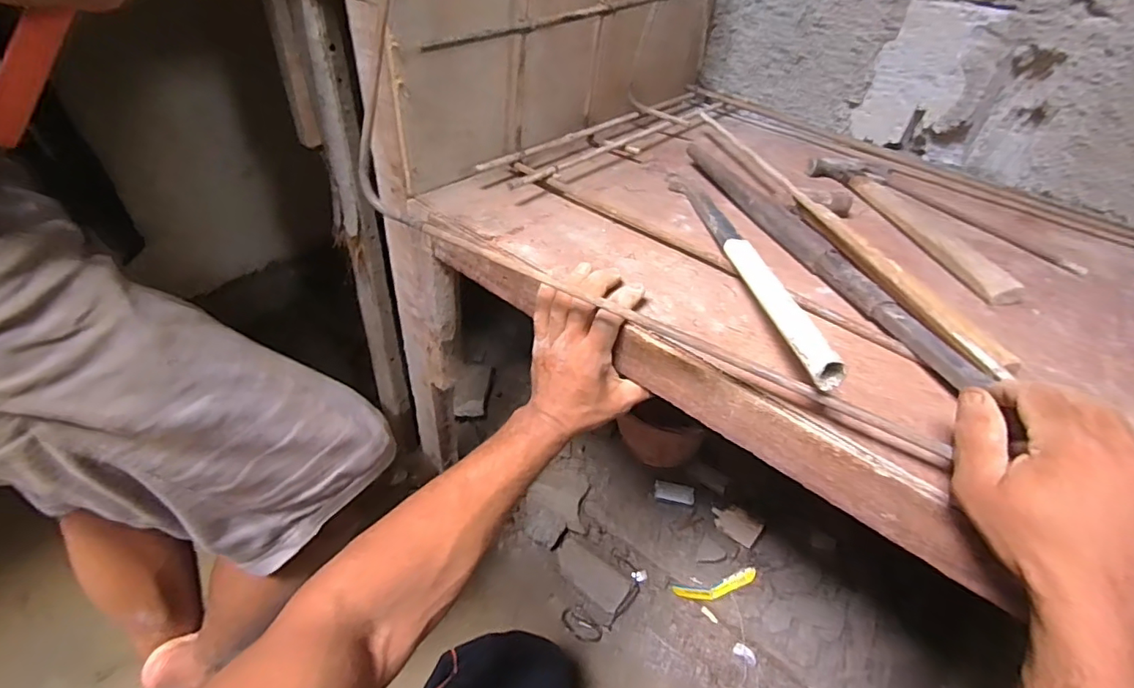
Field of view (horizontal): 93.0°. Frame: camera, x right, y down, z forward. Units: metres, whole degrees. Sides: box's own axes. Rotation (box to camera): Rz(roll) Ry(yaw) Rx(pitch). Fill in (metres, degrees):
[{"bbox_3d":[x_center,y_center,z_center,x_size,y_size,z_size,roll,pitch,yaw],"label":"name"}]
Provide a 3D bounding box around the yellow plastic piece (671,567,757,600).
[{"bbox_3d":[0.254,0.413,0.915,0.141,0.012,0.033,-17,43,2],"label":"yellow plastic piece"}]

